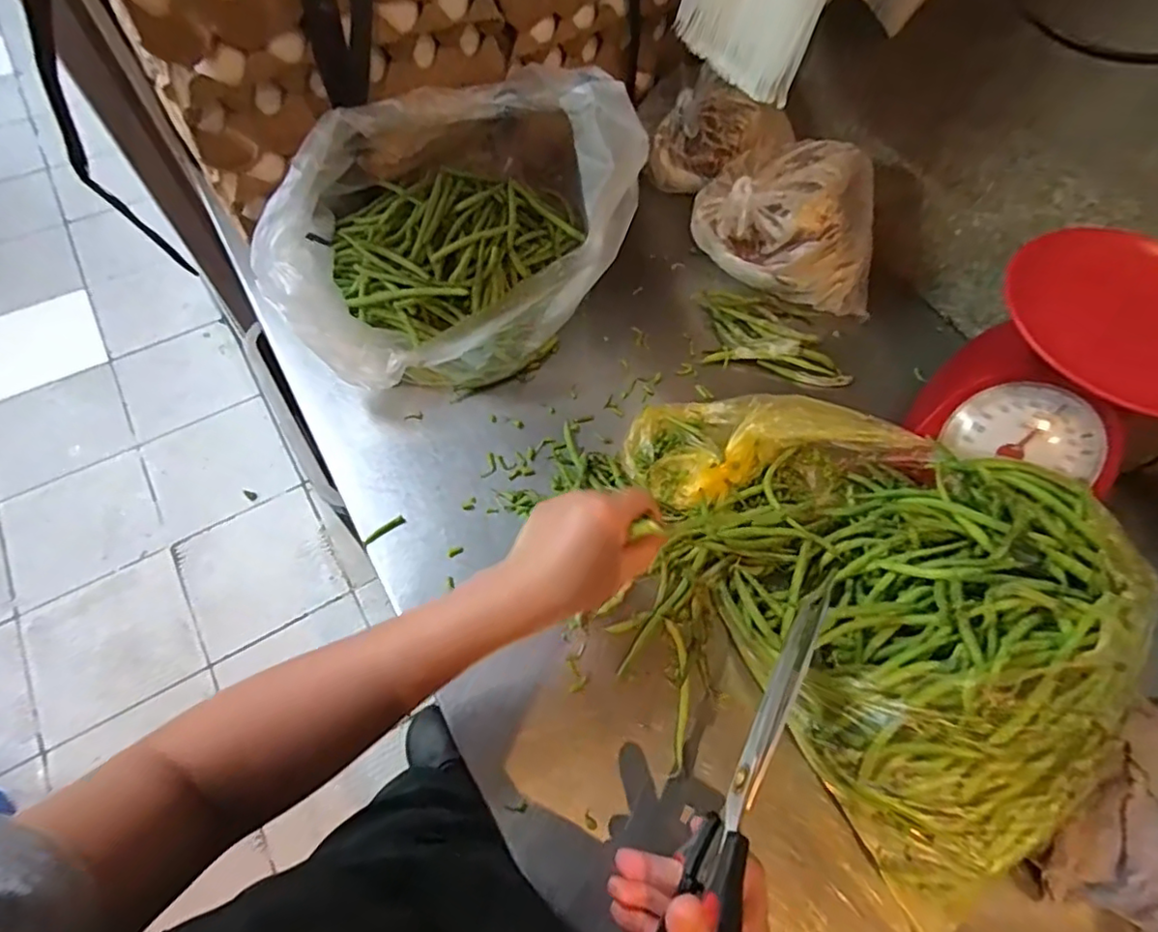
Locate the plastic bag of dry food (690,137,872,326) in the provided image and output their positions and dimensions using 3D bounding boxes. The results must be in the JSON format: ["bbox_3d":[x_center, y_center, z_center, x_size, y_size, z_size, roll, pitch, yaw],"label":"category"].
[{"bbox_3d":[0.202,-0.229,0.573,0.183,0.118,0.087,31,64,13],"label":"plastic bag of dry food"}]

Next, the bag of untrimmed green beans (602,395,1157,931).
[{"bbox_3d":[0.162,0.079,0.400,0.290,0.140,0.303,18,61,7],"label":"bag of untrimmed green beans"}]

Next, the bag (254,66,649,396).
[{"bbox_3d":[-0.121,-0.209,0.526,0.290,0.187,0.245,-32,67,-19],"label":"bag"}]

